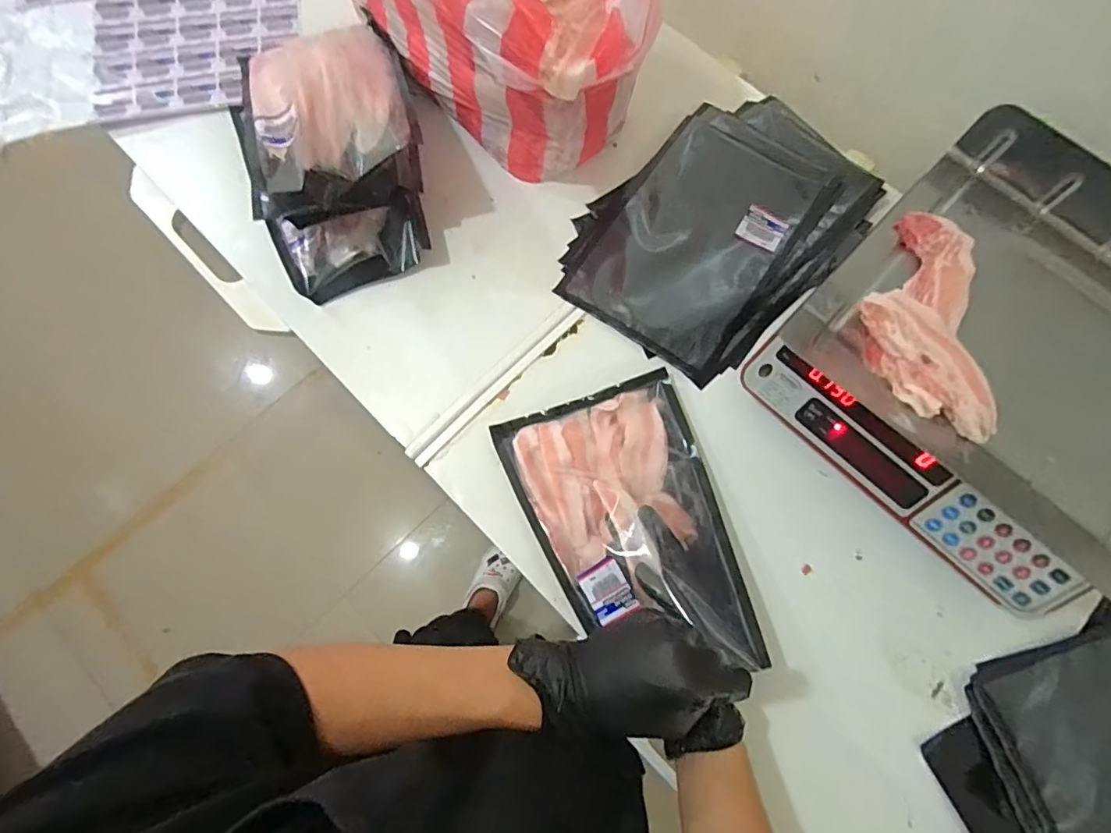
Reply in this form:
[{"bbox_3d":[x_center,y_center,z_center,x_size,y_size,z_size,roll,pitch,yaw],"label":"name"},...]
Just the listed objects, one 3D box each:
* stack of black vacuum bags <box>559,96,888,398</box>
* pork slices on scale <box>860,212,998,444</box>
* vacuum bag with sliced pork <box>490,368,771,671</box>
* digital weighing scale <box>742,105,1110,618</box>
[{"bbox_3d":[0.198,-0.227,0.638,0.376,0.017,0.252,-44,79,-10],"label":"stack of black vacuum bags"},{"bbox_3d":[0.332,-0.090,0.478,0.100,0.025,0.211,4,72,0],"label":"pork slices on scale"},{"bbox_3d":[0.070,0.099,0.507,0.188,0.067,0.272,-18,76,-4],"label":"vacuum bag with sliced pork"},{"bbox_3d":[0.431,-0.051,0.516,0.349,0.134,0.341,44,80,10],"label":"digital weighing scale"}]

